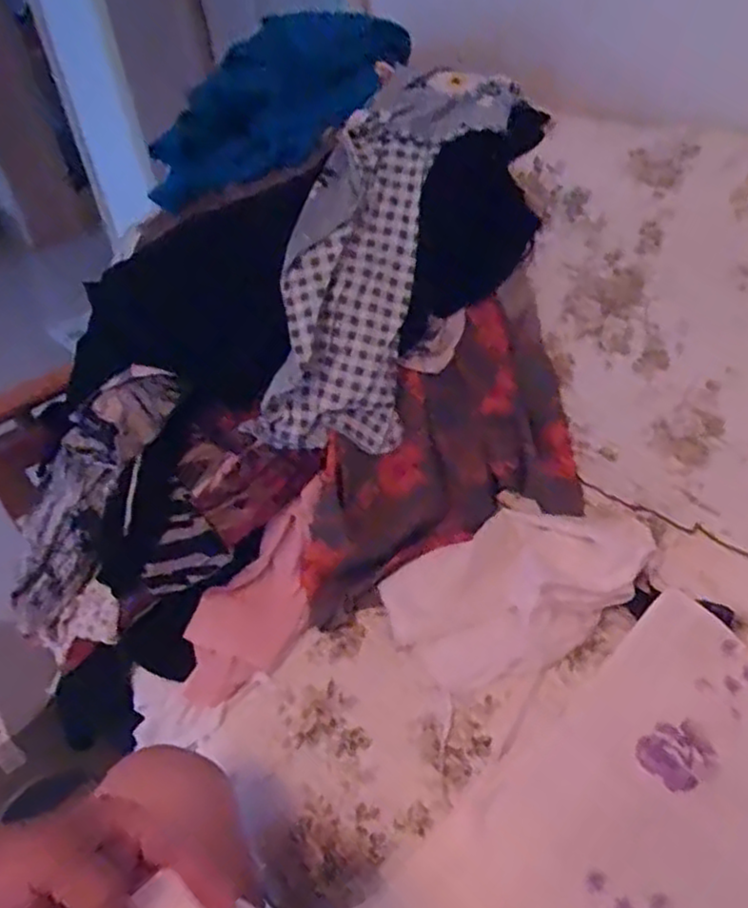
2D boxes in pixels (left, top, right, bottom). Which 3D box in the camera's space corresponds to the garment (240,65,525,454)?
[{"bbox_3d":[0.017,-0.236,0.848,0.154,0.161,0.510,17,81,27],"label":"garment"}]

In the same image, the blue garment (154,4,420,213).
[{"bbox_3d":[-0.121,-0.450,0.922,0.398,0.164,0.062,-38,46,-10],"label":"blue garment"}]

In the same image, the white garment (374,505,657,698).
[{"bbox_3d":[0.169,0.147,0.808,0.295,0.074,0.164,-18,40,-12],"label":"white garment"}]

